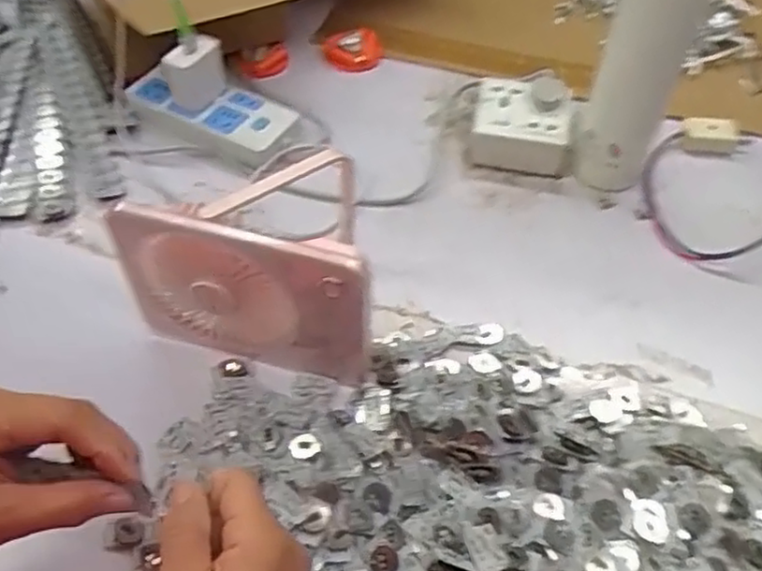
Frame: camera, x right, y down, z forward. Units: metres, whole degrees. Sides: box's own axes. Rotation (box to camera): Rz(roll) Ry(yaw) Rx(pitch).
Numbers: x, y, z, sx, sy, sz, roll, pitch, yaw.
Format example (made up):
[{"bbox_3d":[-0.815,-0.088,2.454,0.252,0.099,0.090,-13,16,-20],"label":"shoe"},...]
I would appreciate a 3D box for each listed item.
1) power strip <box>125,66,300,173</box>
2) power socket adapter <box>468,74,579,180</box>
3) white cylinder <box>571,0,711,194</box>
[{"bbox_3d":[-0.163,-0.174,0.682,0.171,0.028,0.066,28,57,20],"label":"power strip"},{"bbox_3d":[0.134,-0.159,0.671,0.091,0.055,0.096,6,51,4],"label":"power socket adapter"},{"bbox_3d":[0.211,-0.173,0.576,0.065,0.221,0.059,20,53,14],"label":"white cylinder"}]

